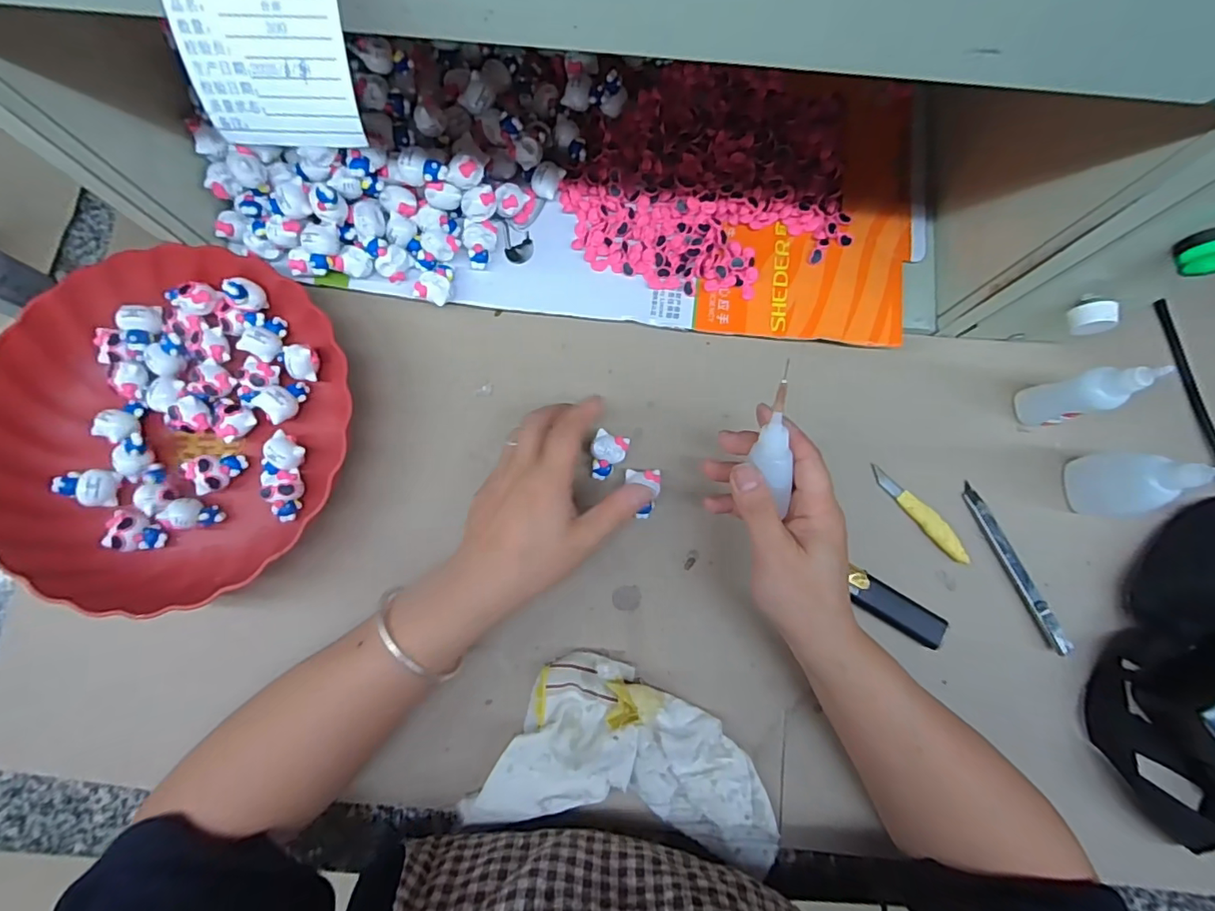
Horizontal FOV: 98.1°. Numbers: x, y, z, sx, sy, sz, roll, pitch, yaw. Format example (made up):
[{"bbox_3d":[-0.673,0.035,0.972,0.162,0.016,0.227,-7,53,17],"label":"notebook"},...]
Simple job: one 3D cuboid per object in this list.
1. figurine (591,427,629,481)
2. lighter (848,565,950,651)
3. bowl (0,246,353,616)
[{"bbox_3d":[0.000,0.001,0.387,0.025,0.015,0.034,18,84,1],"label":"figurine"},{"bbox_3d":[0.205,0.107,0.376,0.071,0.015,0.027,32,84,2],"label":"lighter"},{"bbox_3d":[-0.303,-0.022,0.366,0.227,0.046,0.244,1,84,-1],"label":"bowl"}]

